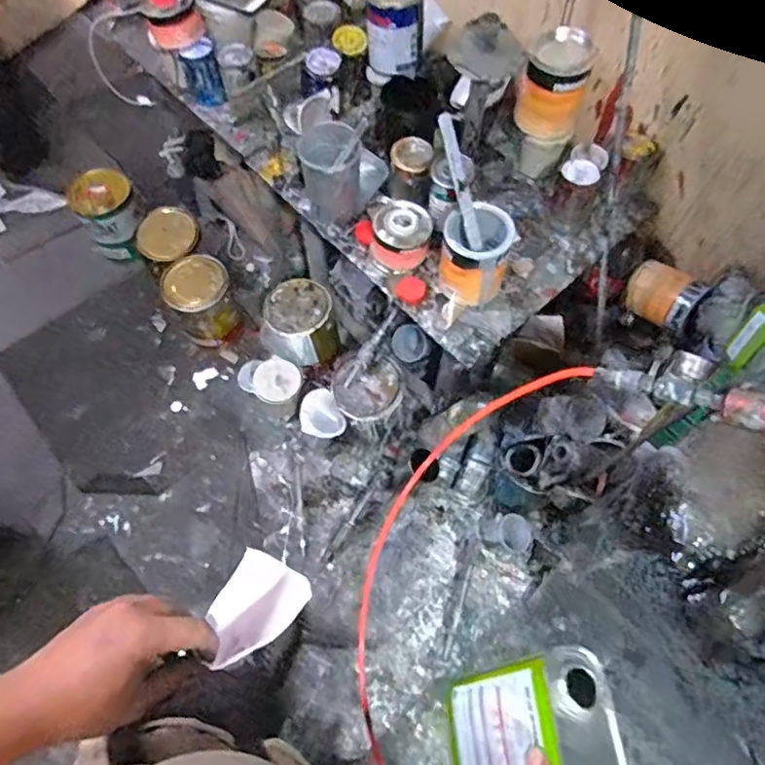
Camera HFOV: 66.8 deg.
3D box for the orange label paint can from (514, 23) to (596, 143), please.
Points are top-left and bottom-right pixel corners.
[{"bbox_3d":[0.285,-0.491,0.963,0.104,0.144,0.099,0,64,-1],"label":"orange label paint can"}]

